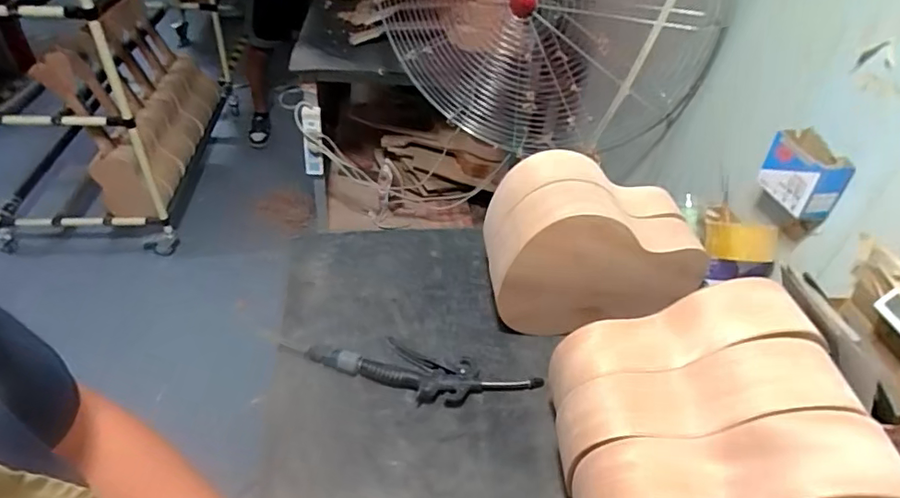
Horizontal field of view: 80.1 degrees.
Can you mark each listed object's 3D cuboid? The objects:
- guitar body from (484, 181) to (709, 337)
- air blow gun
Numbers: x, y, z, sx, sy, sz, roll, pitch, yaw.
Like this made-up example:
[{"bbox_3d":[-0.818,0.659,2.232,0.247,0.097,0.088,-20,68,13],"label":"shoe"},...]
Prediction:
[{"bbox_3d":[0.204,0.029,0.781,0.295,0.238,0.103,0,42,-7],"label":"guitar body"},{"bbox_3d":[-0.037,0.166,0.739,0.315,0.028,0.079,13,41,7],"label":"air blow gun"}]

